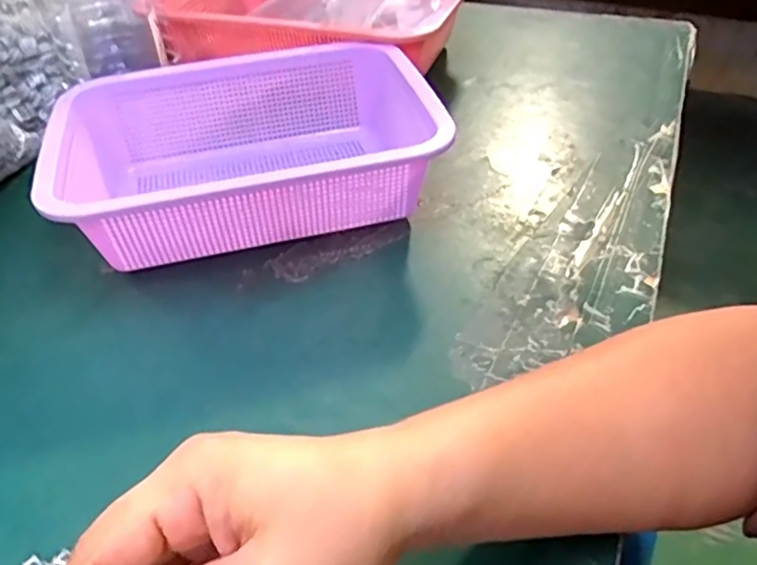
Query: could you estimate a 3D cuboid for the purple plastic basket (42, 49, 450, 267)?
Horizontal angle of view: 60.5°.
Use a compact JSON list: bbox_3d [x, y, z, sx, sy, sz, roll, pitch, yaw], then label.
[{"bbox_3d":[-0.095,-0.095,0.484,0.261,0.083,0.182,-9,42,-9],"label":"purple plastic basket"}]

